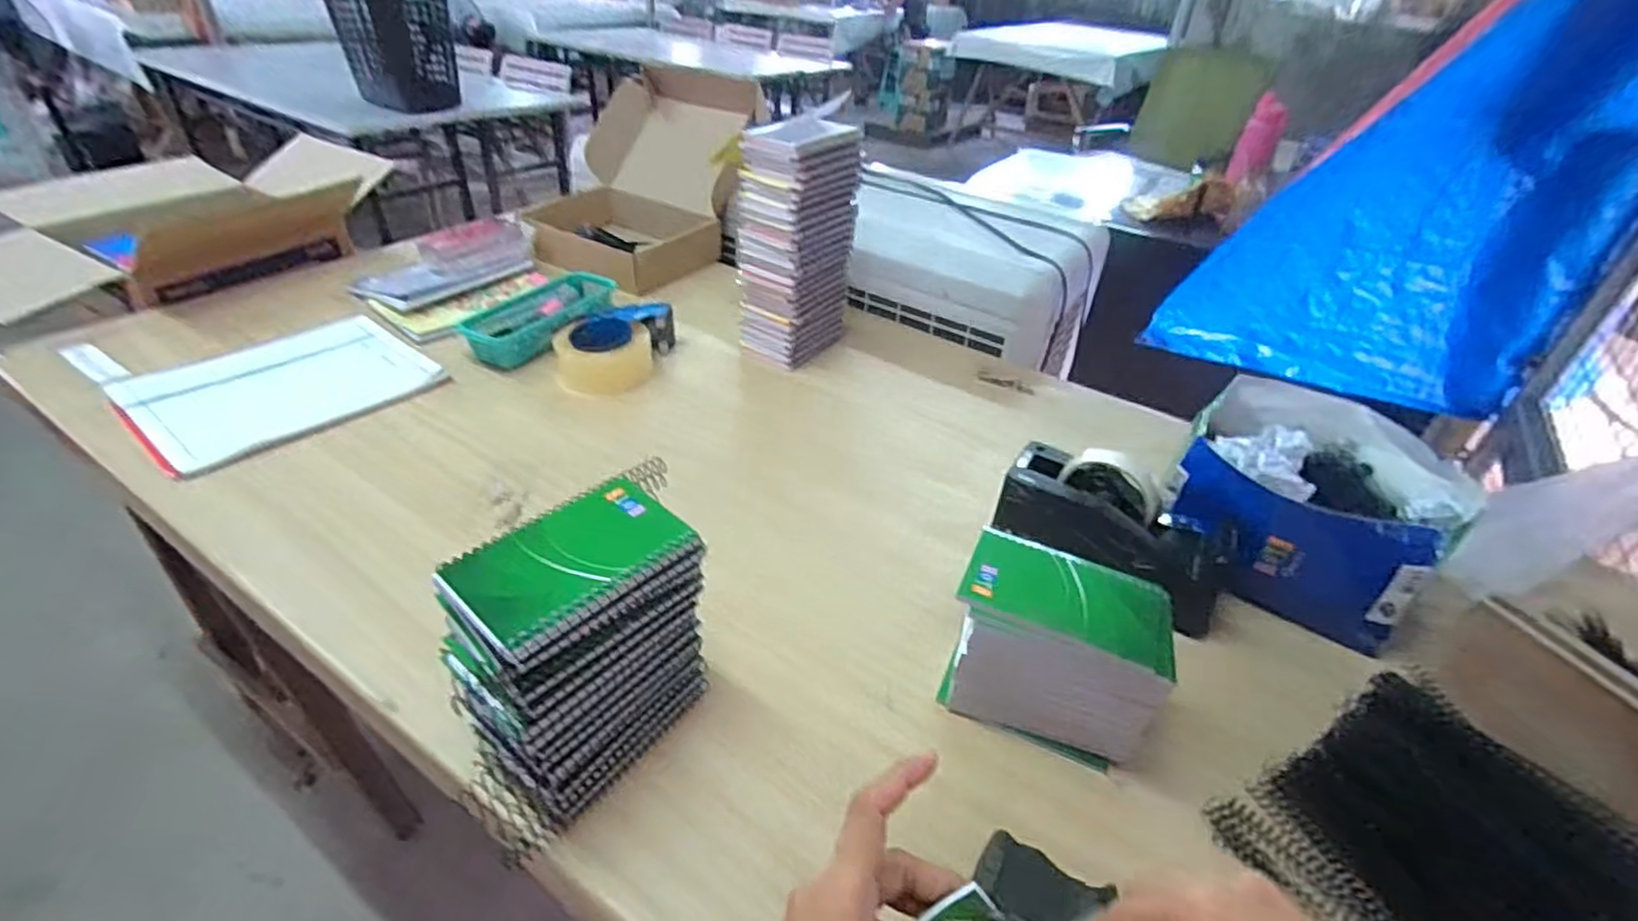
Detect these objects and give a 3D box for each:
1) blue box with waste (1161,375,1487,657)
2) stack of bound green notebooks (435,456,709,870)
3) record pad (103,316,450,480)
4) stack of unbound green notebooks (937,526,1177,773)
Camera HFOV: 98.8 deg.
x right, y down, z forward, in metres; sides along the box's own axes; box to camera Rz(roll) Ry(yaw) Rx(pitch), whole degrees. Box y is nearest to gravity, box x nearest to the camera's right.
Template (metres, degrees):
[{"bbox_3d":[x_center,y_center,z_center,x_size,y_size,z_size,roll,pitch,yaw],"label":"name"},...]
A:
[{"bbox_3d":[0.465,0.030,0.664,0.214,0.133,0.242,31,44,31],"label":"blue box with waste"},{"bbox_3d":[-0.160,0.128,0.455,0.096,0.167,0.161,28,43,28],"label":"stack of bound green notebooks"},{"bbox_3d":[-0.624,-0.094,0.816,0.259,0.013,0.278,27,42,27],"label":"record pad"},{"bbox_3d":[0.169,0.138,0.516,0.144,0.122,0.086,16,38,15],"label":"stack of unbound green notebooks"}]

